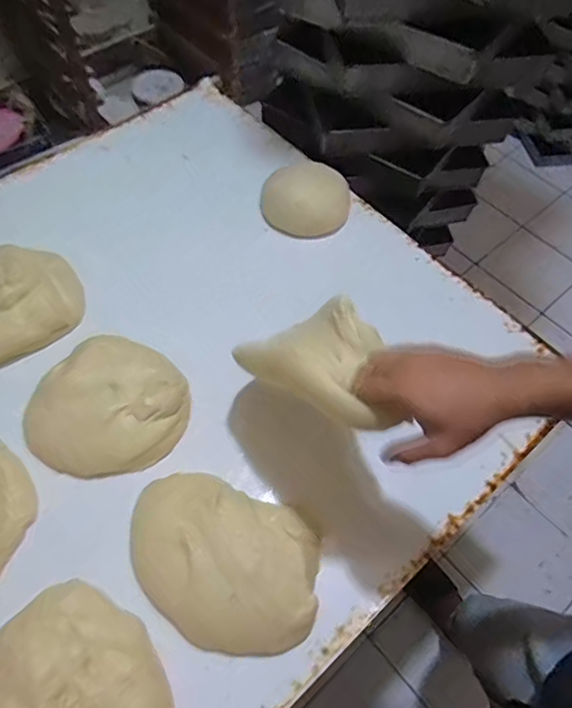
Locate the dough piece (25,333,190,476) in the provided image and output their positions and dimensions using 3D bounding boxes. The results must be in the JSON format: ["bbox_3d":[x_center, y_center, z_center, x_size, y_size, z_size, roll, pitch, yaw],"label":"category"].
[{"bbox_3d":[-0.246,0.073,0.718,0.199,0.055,0.211,31,63,15],"label":"dough piece"}]

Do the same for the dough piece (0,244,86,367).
[{"bbox_3d":[-0.430,-0.097,0.807,0.194,0.063,0.194,-29,65,-18],"label":"dough piece"}]

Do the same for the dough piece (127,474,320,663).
[{"bbox_3d":[-0.077,0.248,0.619,0.254,0.043,0.179,21,61,9],"label":"dough piece"}]

